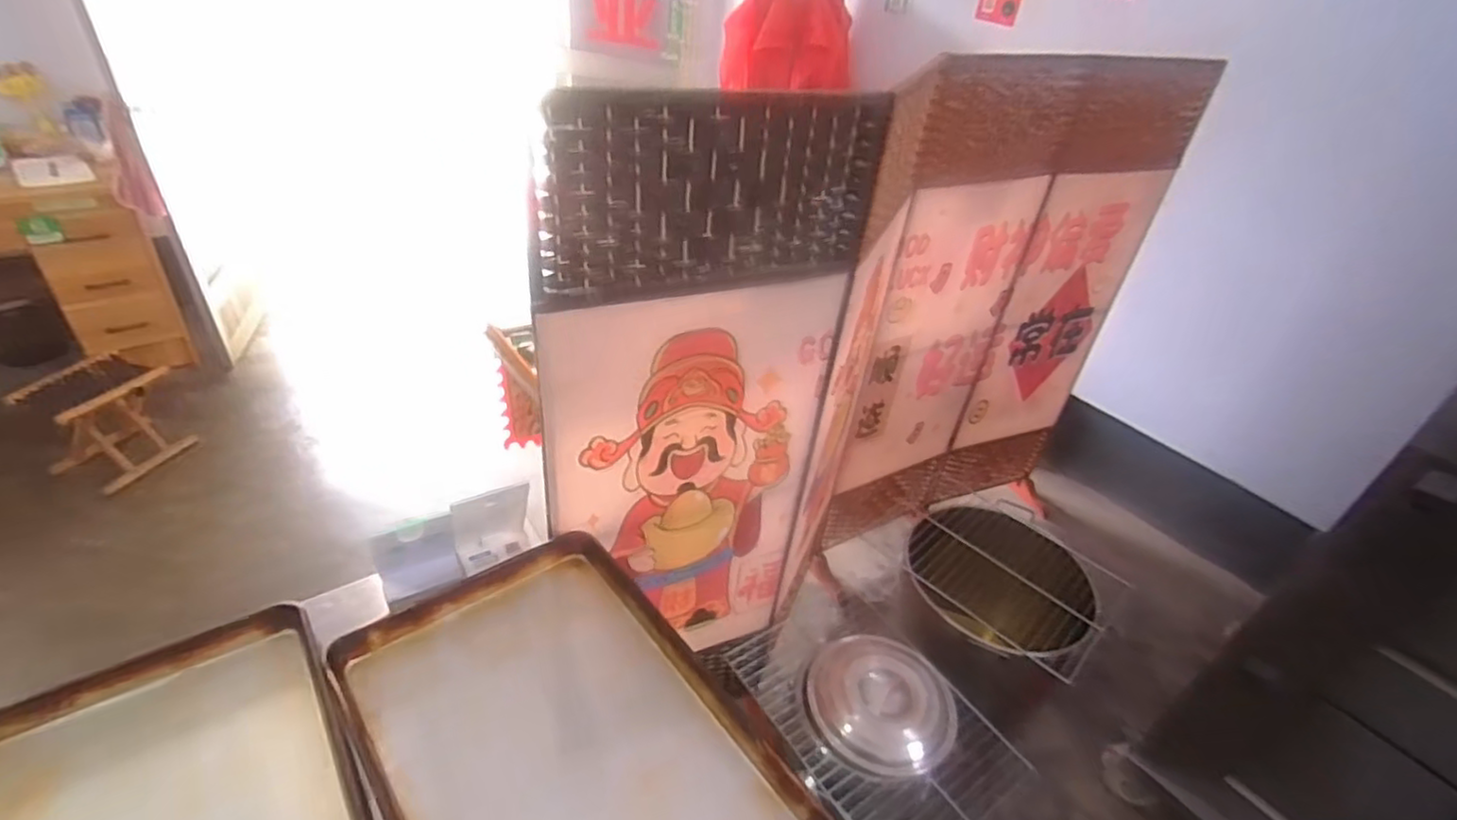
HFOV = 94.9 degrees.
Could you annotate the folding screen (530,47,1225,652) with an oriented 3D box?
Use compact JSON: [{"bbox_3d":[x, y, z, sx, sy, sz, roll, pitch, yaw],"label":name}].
[{"bbox_3d":[0.399,-0.051,1.541,1.690,1.311,0.342,-21,45,-31],"label":"folding screen"}]

